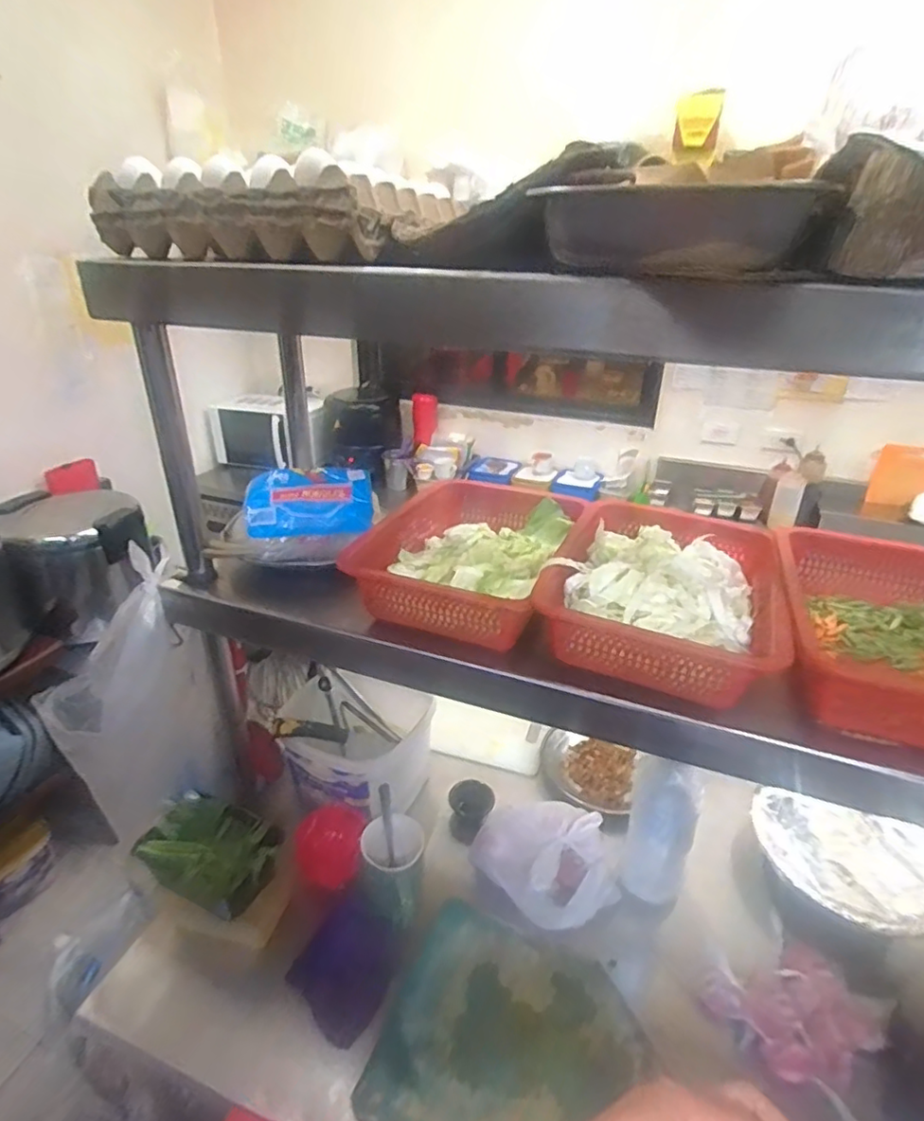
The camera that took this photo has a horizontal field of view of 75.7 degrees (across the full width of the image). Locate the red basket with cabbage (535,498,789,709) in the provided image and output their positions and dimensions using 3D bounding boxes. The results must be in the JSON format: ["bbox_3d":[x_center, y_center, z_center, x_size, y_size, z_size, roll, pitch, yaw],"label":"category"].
[{"bbox_3d":[0.213,0.032,0.634,0.219,0.073,0.261,11,29,19],"label":"red basket with cabbage"}]

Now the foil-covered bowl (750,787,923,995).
[{"bbox_3d":[0.558,0.451,0.866,0.257,0.101,0.250,-7,29,-16],"label":"foil-covered bowl"}]

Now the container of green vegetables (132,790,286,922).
[{"bbox_3d":[-0.339,0.399,0.811,0.175,0.060,0.119,14,30,24],"label":"container of green vegetables"}]

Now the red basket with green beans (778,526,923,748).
[{"bbox_3d":[0.431,0.070,0.575,0.227,0.081,0.250,11,29,19],"label":"red basket with green beans"}]

